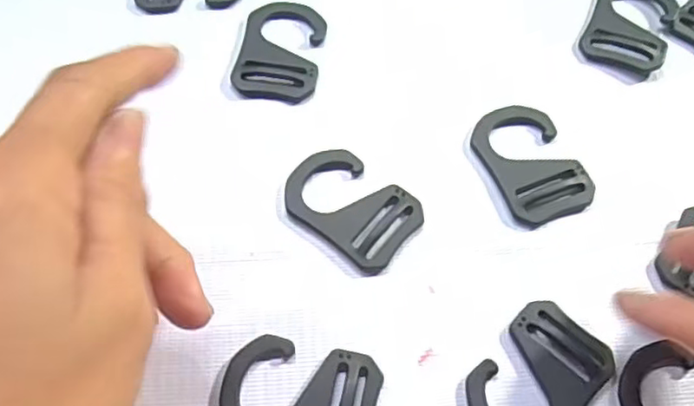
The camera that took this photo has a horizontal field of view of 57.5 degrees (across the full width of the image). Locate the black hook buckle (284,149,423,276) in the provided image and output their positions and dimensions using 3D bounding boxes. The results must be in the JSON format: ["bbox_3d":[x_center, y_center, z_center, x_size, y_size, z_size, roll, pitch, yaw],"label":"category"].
[{"bbox_3d":[0.001,0.001,0.235,0.050,0.004,0.035,38,70,16],"label":"black hook buckle"}]

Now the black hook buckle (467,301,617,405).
[{"bbox_3d":[0.062,0.058,0.207,0.034,0.004,0.049,41,70,17],"label":"black hook buckle"}]

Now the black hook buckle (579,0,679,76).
[{"bbox_3d":[0.124,-0.079,0.276,0.033,0.007,0.049,24,66,10],"label":"black hook buckle"}]

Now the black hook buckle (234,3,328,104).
[{"bbox_3d":[-0.028,-0.065,0.267,0.034,0.004,0.050,8,64,3],"label":"black hook buckle"}]

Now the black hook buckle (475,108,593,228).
[{"bbox_3d":[0.070,-0.016,0.244,0.034,0.004,0.049,-20,66,-10],"label":"black hook buckle"}]

